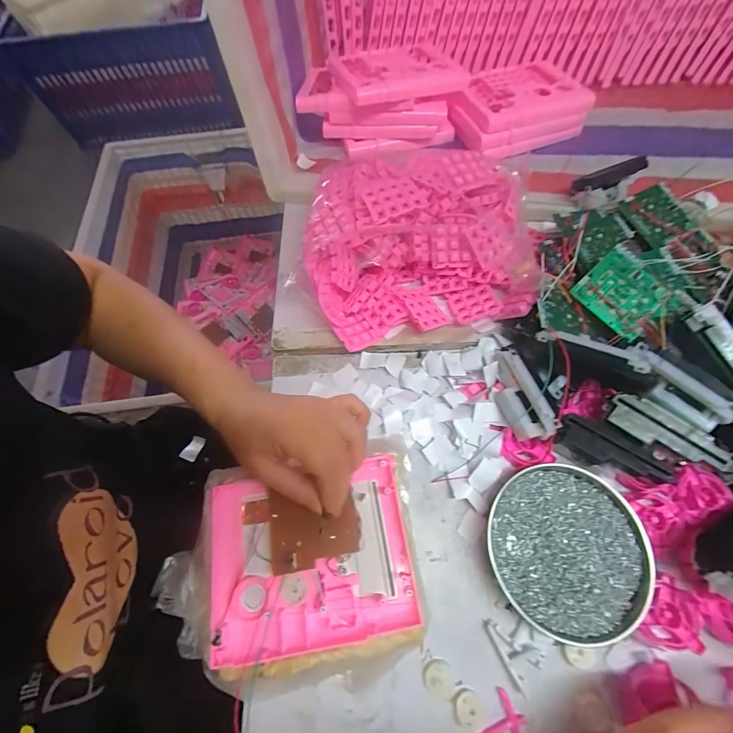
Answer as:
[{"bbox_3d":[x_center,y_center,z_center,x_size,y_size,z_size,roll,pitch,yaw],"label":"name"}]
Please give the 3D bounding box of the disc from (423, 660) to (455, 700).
[{"bbox_3d":[0.059,0.256,0.282,0.024,0.005,0.025,-1,66,2],"label":"disc"}]

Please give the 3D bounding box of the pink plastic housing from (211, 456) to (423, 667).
[{"bbox_3d":[-0.047,0.158,0.295,0.164,0.016,0.131,-9,65,-4],"label":"pink plastic housing"}]

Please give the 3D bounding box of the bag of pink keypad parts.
[{"bbox_3d":[0.063,-0.147,0.399,0.263,0.091,0.214,-9,66,-2],"label":"bag of pink keypad parts"}]

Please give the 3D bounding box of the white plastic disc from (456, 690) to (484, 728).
[{"bbox_3d":[0.082,0.272,0.274,0.021,0.006,0.023,-1,66,2],"label":"white plastic disc"}]

